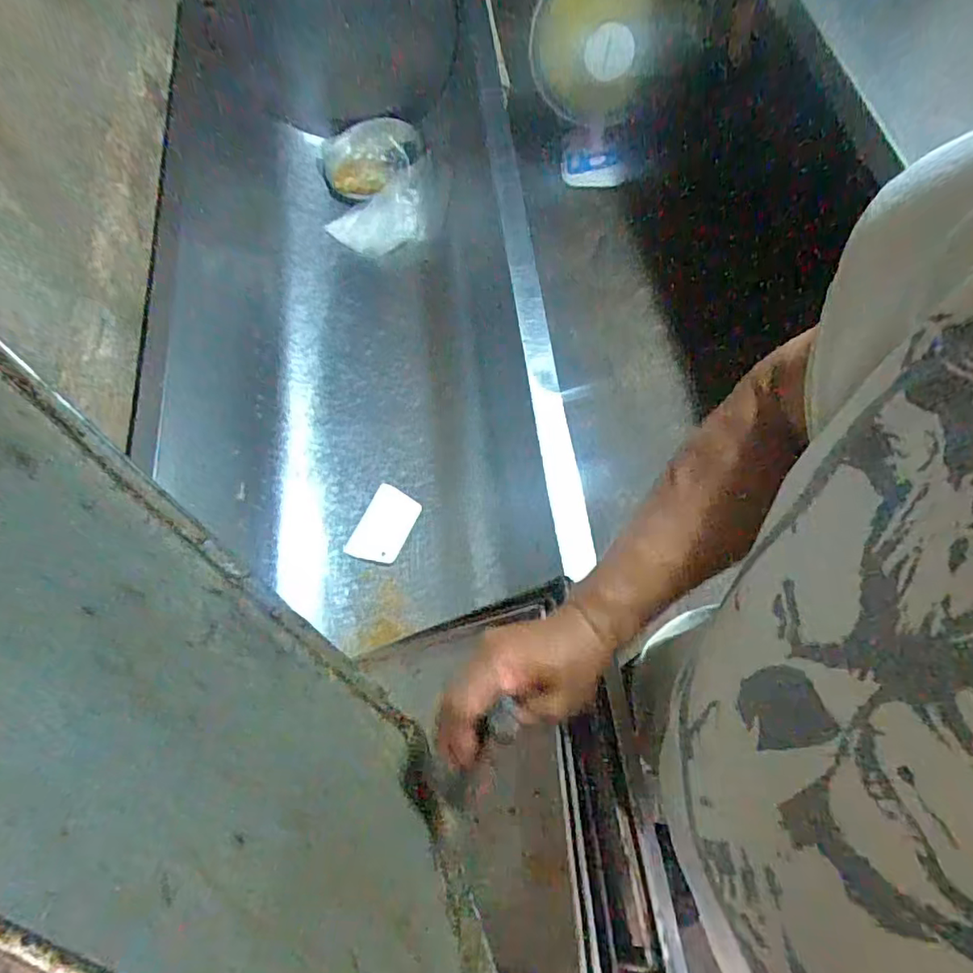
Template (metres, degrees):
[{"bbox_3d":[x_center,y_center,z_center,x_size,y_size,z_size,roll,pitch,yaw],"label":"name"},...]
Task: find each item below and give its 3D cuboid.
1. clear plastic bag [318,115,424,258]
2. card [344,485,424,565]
[{"bbox_3d":[-0.228,-0.584,1.113,0.208,0.060,0.252,-1,86,-3],"label":"clear plastic bag"},{"bbox_3d":[-0.165,0.063,0.934,0.084,0.005,0.126,22,69,13],"label":"card"}]

